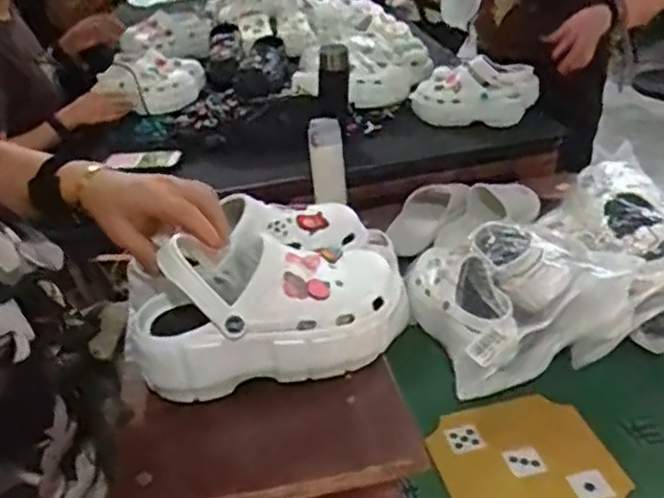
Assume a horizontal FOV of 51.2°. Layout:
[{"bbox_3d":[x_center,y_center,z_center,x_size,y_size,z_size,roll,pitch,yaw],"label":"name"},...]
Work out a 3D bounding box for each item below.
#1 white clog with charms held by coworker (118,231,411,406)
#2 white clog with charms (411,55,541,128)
[{"bbox_3d":[-0.064,0.048,0.658,0.258,0.105,0.131,-11,34,-11],"label":"white clog with charms held by coworker"},{"bbox_3d":[0.326,-0.352,1.579,0.280,0.139,0.165,-2,33,3],"label":"white clog with charms"}]

